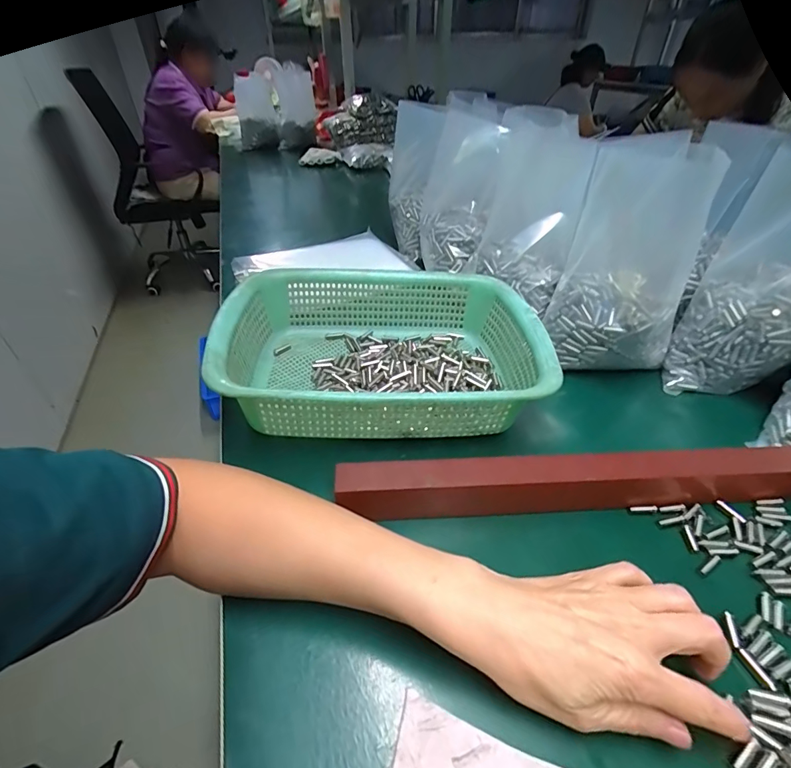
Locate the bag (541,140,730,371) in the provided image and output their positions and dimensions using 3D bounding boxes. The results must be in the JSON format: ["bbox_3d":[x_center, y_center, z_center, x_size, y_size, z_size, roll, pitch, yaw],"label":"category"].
[{"bbox_3d":[0.242,-0.119,0.443,0.119,0.182,0.120,21,43,24],"label":"bag"}]

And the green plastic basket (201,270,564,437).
[{"bbox_3d":[-0.011,-0.038,0.420,0.290,0.086,0.217,-4,39,-5],"label":"green plastic basket"}]

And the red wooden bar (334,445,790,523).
[{"bbox_3d":[0.147,0.075,0.318,0.372,0.046,0.027,-2,39,-3],"label":"red wooden bar"}]

